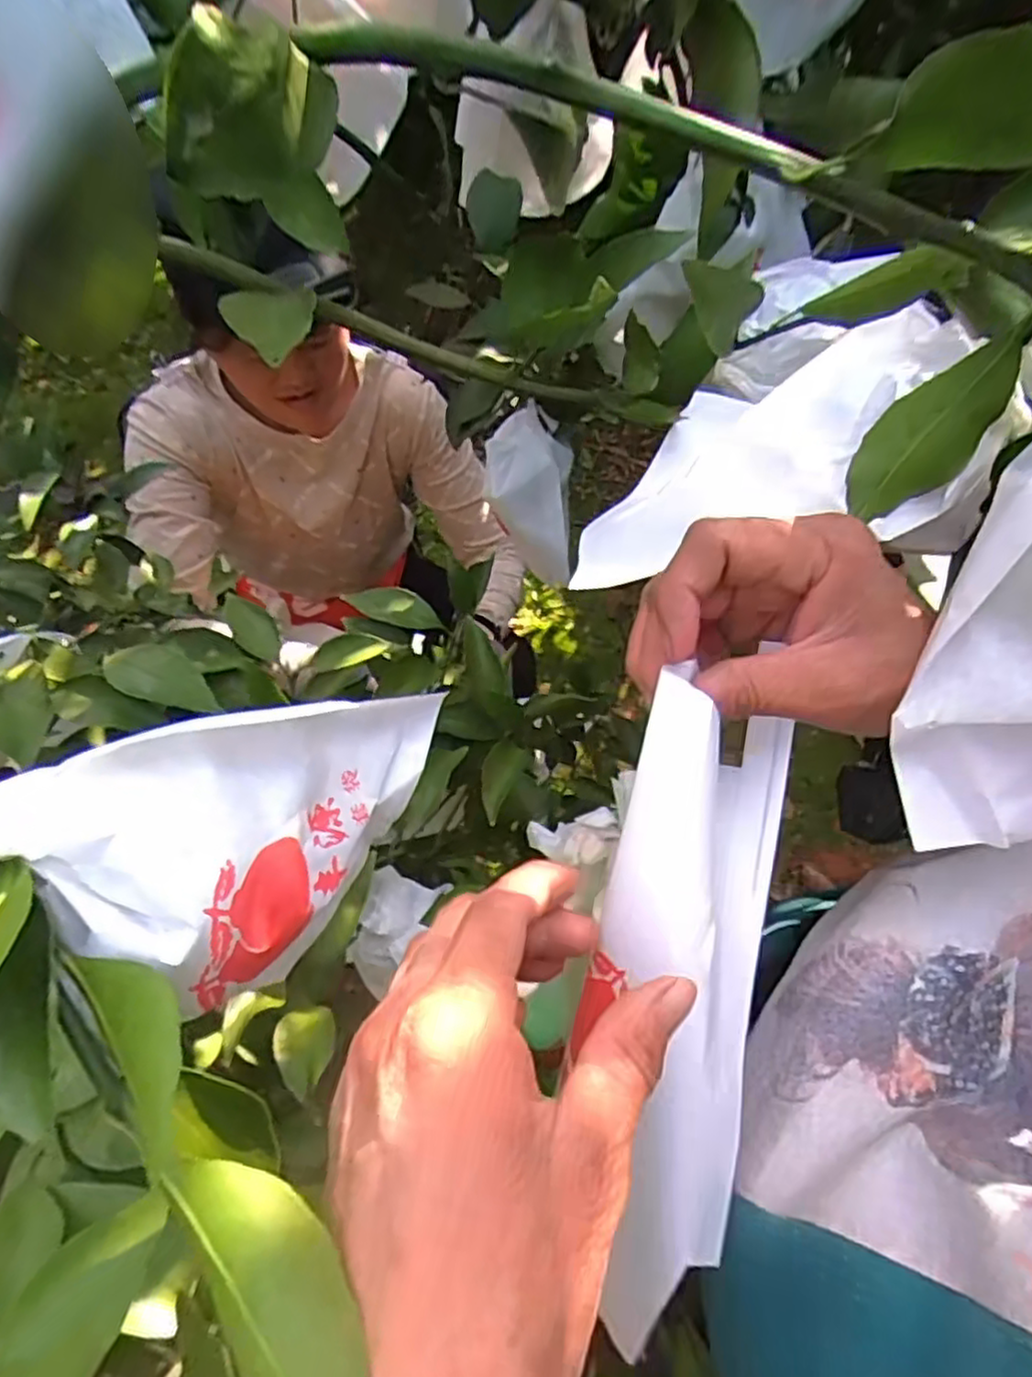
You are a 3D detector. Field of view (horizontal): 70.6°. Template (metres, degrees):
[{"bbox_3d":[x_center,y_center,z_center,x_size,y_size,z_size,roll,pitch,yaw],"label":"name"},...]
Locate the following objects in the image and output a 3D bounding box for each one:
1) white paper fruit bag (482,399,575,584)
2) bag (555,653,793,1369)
[{"bbox_3d":[0.011,-0.150,0.602,0.069,0.139,0.066,1,57,1],"label":"white paper fruit bag"},{"bbox_3d":[0.058,0.099,0.243,0.065,0.057,0.192,7,80,4],"label":"bag"}]

